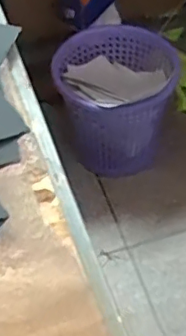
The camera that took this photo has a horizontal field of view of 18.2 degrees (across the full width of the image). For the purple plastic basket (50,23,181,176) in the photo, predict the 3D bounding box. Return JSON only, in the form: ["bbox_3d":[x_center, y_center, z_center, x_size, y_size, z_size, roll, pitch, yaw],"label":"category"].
[{"bbox_3d":[0.053,-0.149,1.396,0.270,0.270,0.285,-1,52,1],"label":"purple plastic basket"}]

